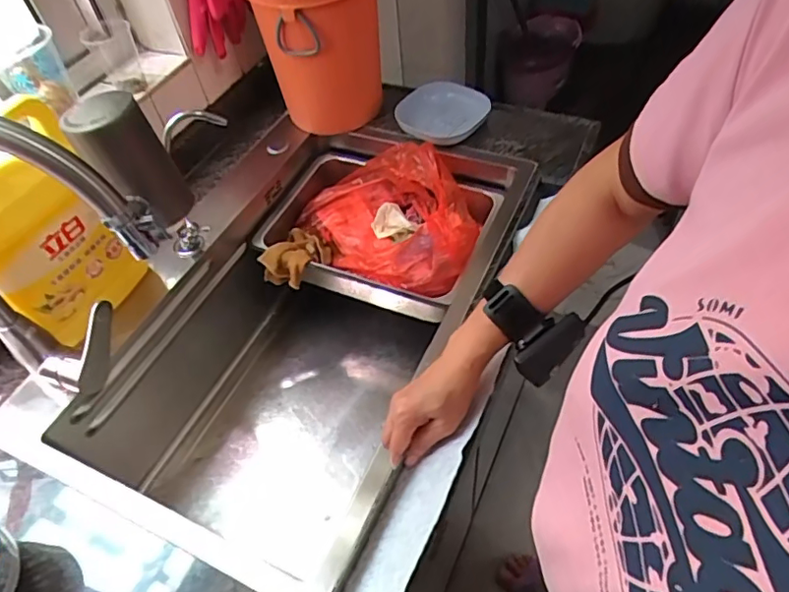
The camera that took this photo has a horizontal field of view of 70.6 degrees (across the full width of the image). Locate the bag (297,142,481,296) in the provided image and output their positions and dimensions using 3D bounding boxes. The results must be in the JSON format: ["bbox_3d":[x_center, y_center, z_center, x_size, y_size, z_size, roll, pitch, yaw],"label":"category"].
[{"bbox_3d":[-0.006,-0.131,0.851,0.277,0.116,0.209,25,58,23],"label":"bag"}]

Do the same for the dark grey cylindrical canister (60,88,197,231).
[{"bbox_3d":[-0.219,-0.111,0.465,0.060,0.106,0.057,-3,51,3],"label":"dark grey cylindrical canister"}]

